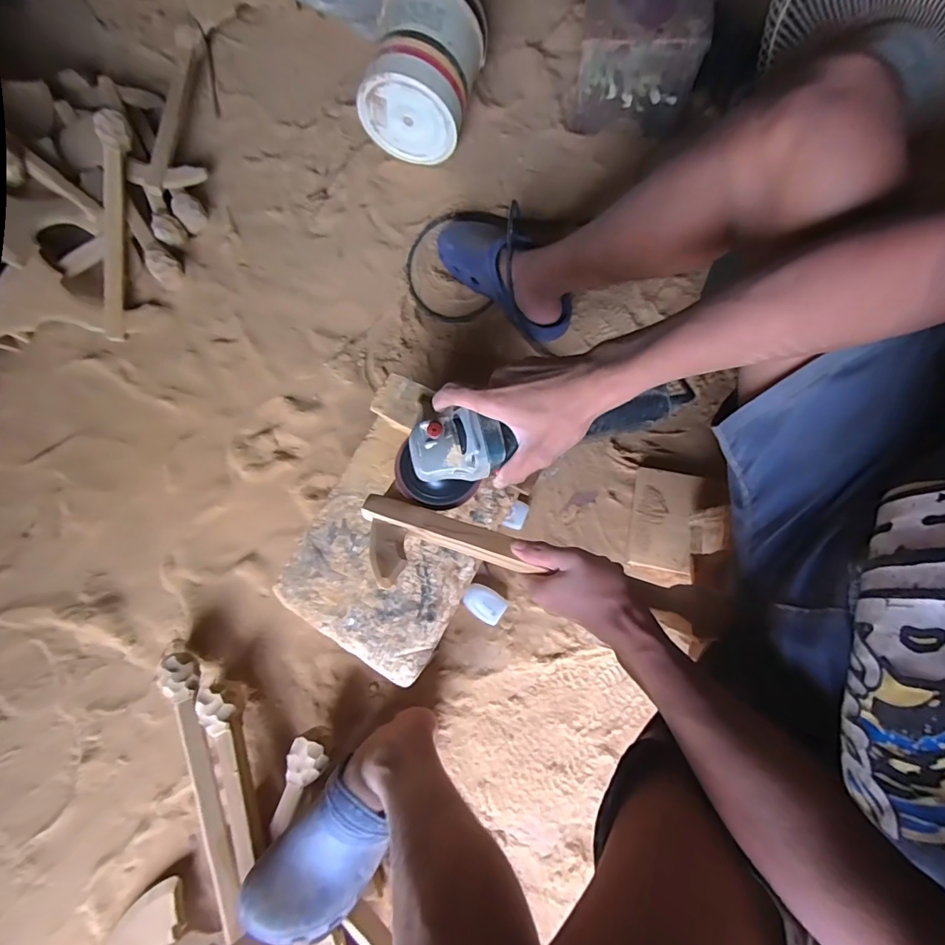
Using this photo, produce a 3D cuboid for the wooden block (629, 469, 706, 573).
[{"bbox_3d":[0.289,0.071,0.713,0.089,0.032,0.148,11,78,3],"label":"wooden block"}]

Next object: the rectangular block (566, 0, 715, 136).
[{"bbox_3d":[0.295,-0.800,0.826,0.207,0.204,0.308,6,77,4],"label":"rectangular block"}]

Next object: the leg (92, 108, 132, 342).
[{"bbox_3d":[-0.627,-0.423,0.822,0.049,0.051,0.372,6,98,2],"label":"leg"}]

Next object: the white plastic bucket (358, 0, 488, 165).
[{"bbox_3d":[-0.079,-0.741,0.838,0.179,0.177,0.271,14,78,6],"label":"white plastic bucket"}]

